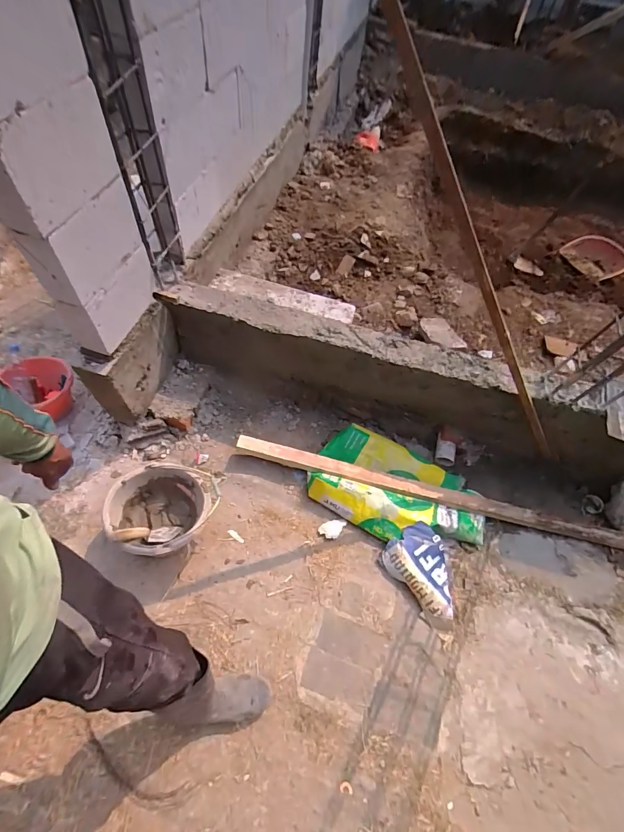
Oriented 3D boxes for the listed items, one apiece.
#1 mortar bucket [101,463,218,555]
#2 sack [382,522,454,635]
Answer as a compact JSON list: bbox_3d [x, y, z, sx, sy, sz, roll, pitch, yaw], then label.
[{"bbox_3d":[-0.457,0.308,1.167,0.277,0.192,0.262,-7,59,-11],"label":"mortar bucket"},{"bbox_3d":[0.379,0.516,1.243,0.186,0.096,0.307,-31,67,-23],"label":"sack"}]

